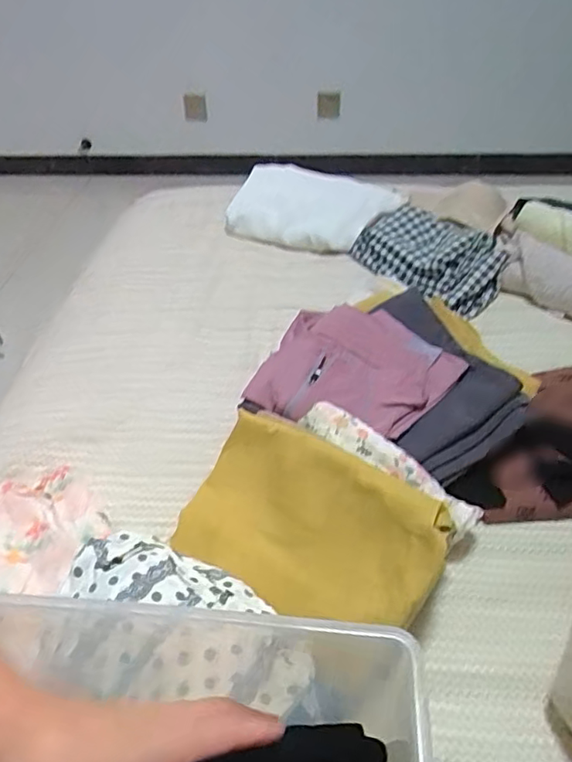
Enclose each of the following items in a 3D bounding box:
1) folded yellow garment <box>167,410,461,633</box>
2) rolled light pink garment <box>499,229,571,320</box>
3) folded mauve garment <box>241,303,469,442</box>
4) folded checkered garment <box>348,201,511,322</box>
[{"bbox_3d":[0.019,0.138,0.565,0.253,0.030,0.160,20,81,38],"label":"folded yellow garment"},{"bbox_3d":[0.398,-0.148,0.886,0.167,0.084,0.065,29,52,30],"label":"rolled light pink garment"},{"bbox_3d":[0.079,-0.006,0.723,0.212,0.061,0.195,32,54,32],"label":"folded mauve garment"},{"bbox_3d":[0.231,-0.202,0.959,0.147,0.051,0.245,-47,52,-5],"label":"folded checkered garment"}]

